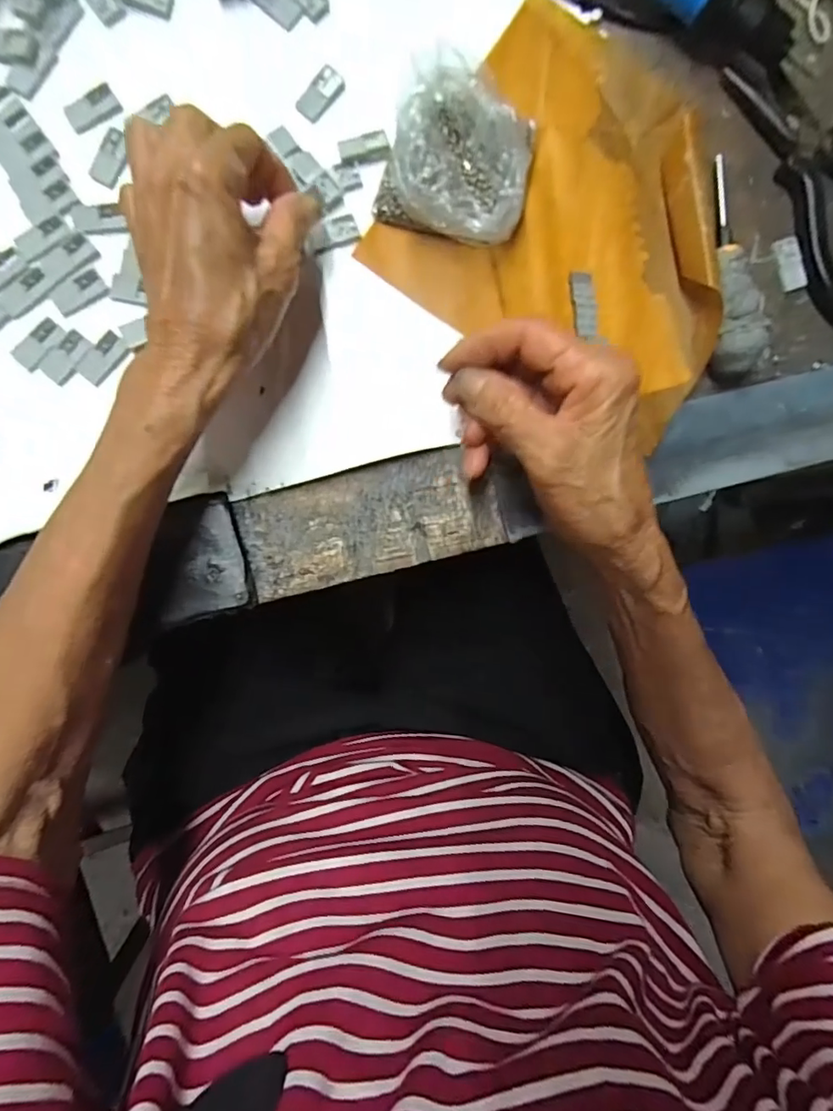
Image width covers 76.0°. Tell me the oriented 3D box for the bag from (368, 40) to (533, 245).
[{"bbox_3d":[0.023,-0.203,0.273,0.073,0.041,0.079,19,89,-6],"label":"bag"}]

